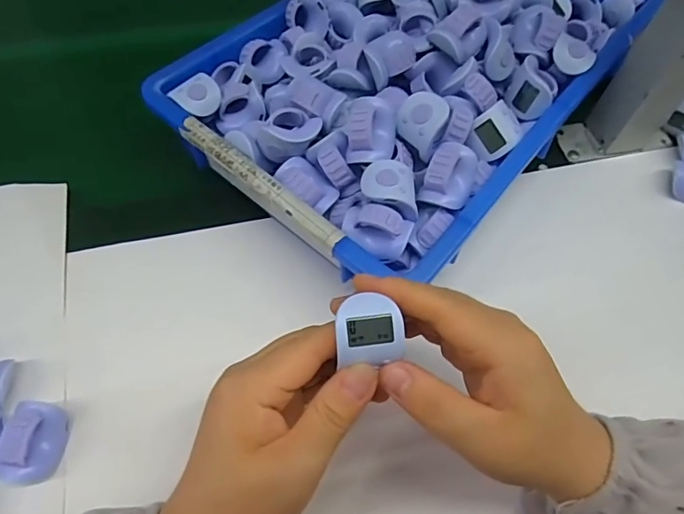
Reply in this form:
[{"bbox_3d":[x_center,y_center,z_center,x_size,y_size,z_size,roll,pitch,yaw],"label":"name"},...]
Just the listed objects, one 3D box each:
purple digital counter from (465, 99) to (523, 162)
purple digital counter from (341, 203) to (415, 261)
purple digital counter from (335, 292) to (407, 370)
[{"bbox_3d":[0.102,-0.084,0.335,0.035,0.022,0.029,-41,94,3],"label":"purple digital counter"},{"bbox_3d":[0.021,-0.016,0.298,0.040,0.020,0.024,24,63,10],"label":"purple digital counter"},{"bbox_3d":[0.012,0.033,0.225,0.029,0.015,0.029,-3,90,-6],"label":"purple digital counter"}]

